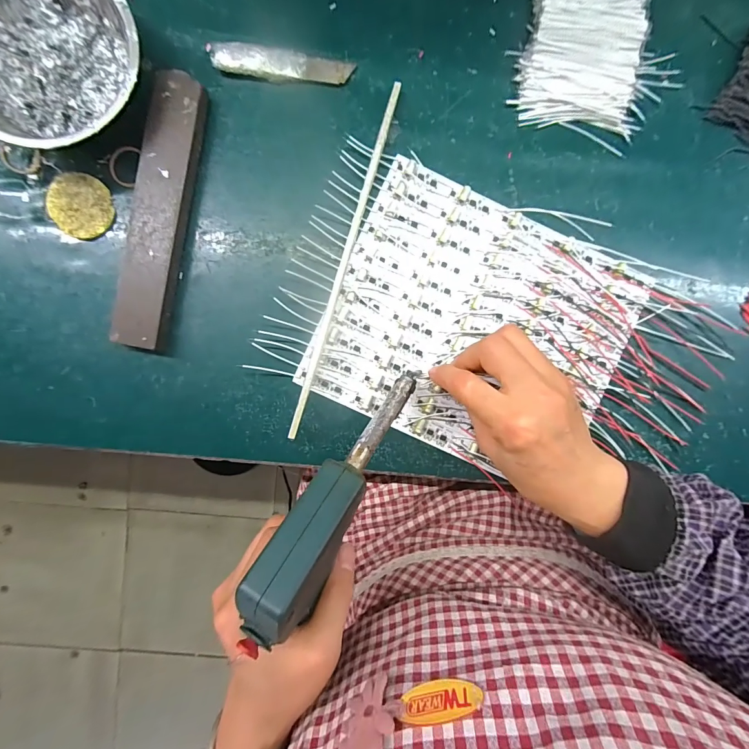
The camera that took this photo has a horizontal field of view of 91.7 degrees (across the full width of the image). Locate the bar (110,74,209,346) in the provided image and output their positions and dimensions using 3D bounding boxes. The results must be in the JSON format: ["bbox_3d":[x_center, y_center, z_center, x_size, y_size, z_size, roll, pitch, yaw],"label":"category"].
[{"bbox_3d":[-0.160,-0.119,0.273,0.039,0.017,0.198,11,92,-2],"label":"bar"}]

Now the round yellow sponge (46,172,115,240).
[{"bbox_3d":[-0.222,-0.128,0.274,0.047,0.005,0.044,0,92,-2],"label":"round yellow sponge"}]

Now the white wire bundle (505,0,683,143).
[{"bbox_3d":[0.174,-0.255,0.282,0.117,0.016,0.123,8,92,-2],"label":"white wire bundle"}]

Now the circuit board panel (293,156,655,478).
[{"bbox_3d":[0.082,-0.034,0.289,0.228,0.010,0.192,25,91,-2],"label":"circuit board panel"}]

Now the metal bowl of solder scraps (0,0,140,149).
[{"bbox_3d":[-0.220,-0.215,0.254,0.120,0.039,0.123,0,92,-2],"label":"metal bowl of solder scraps"}]

